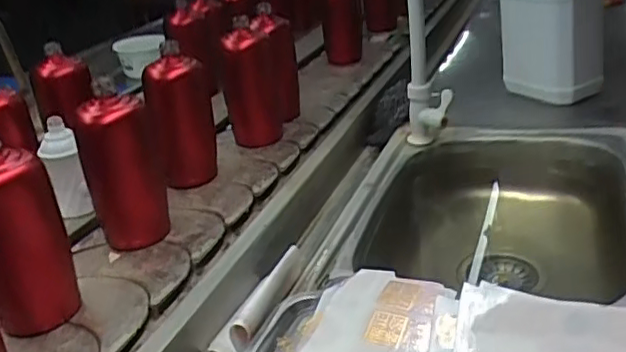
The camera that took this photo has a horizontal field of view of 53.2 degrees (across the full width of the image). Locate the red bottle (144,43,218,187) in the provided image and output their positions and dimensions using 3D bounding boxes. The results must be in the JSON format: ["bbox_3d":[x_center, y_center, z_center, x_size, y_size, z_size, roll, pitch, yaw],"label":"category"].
[{"bbox_3d":[-0.184,-0.087,0.875,0.086,0.163,0.077,-9,27,-12],"label":"red bottle"}]

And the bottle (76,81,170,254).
[{"bbox_3d":[-0.221,-0.020,0.731,0.074,0.180,0.090,-11,27,-15],"label":"bottle"}]

